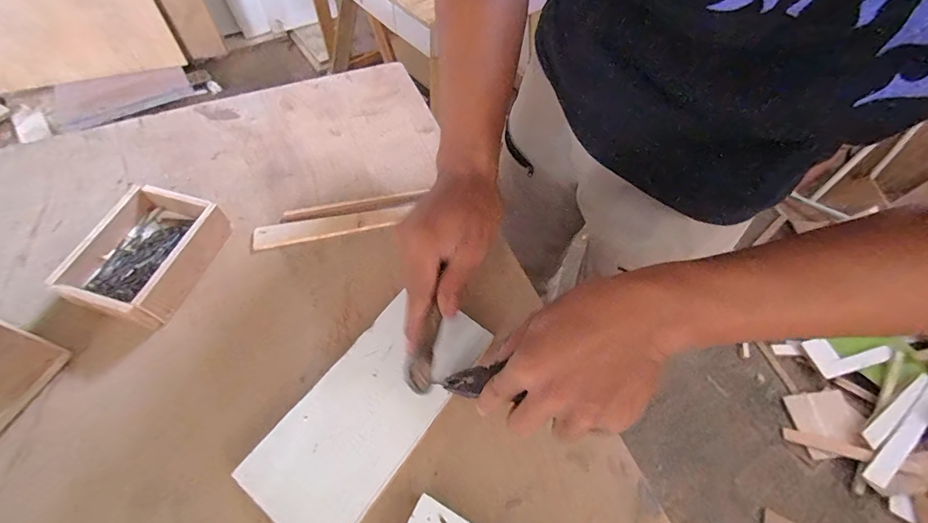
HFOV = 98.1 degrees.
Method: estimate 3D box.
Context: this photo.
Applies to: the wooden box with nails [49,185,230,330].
[{"bbox_3d":[-0.324,-0.008,0.416,0.114,0.045,0.138,16,60,7],"label":"wooden box with nails"}]

